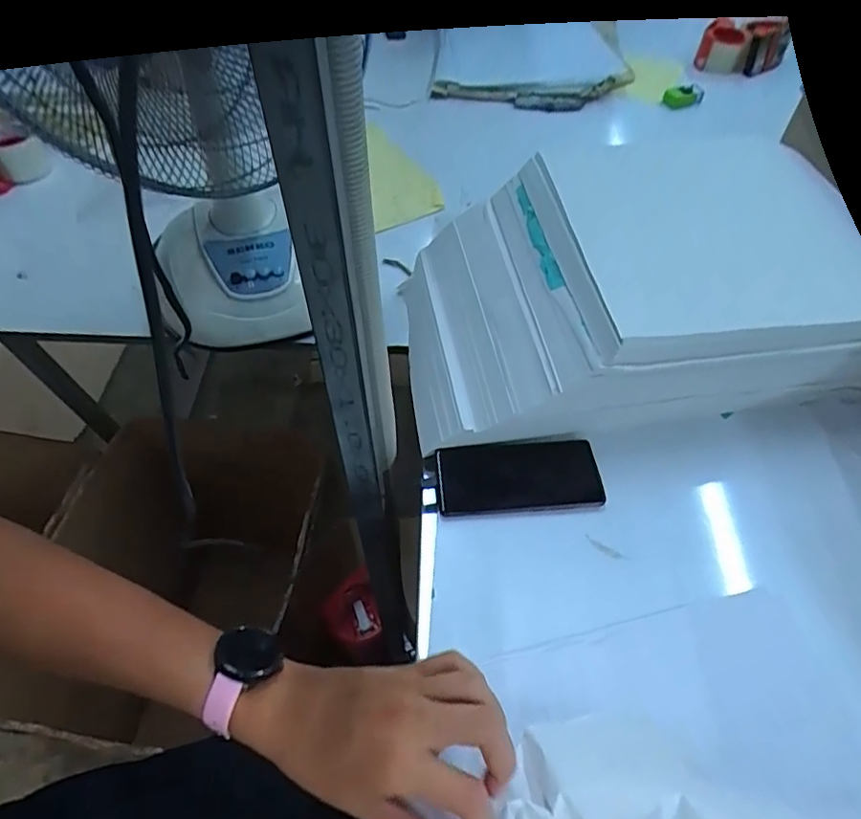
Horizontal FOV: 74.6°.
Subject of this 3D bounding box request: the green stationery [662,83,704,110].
[{"bbox_3d":[0.474,-0.586,1.064,0.074,0.036,0.021,-8,54,-7],"label":"green stationery"}]

